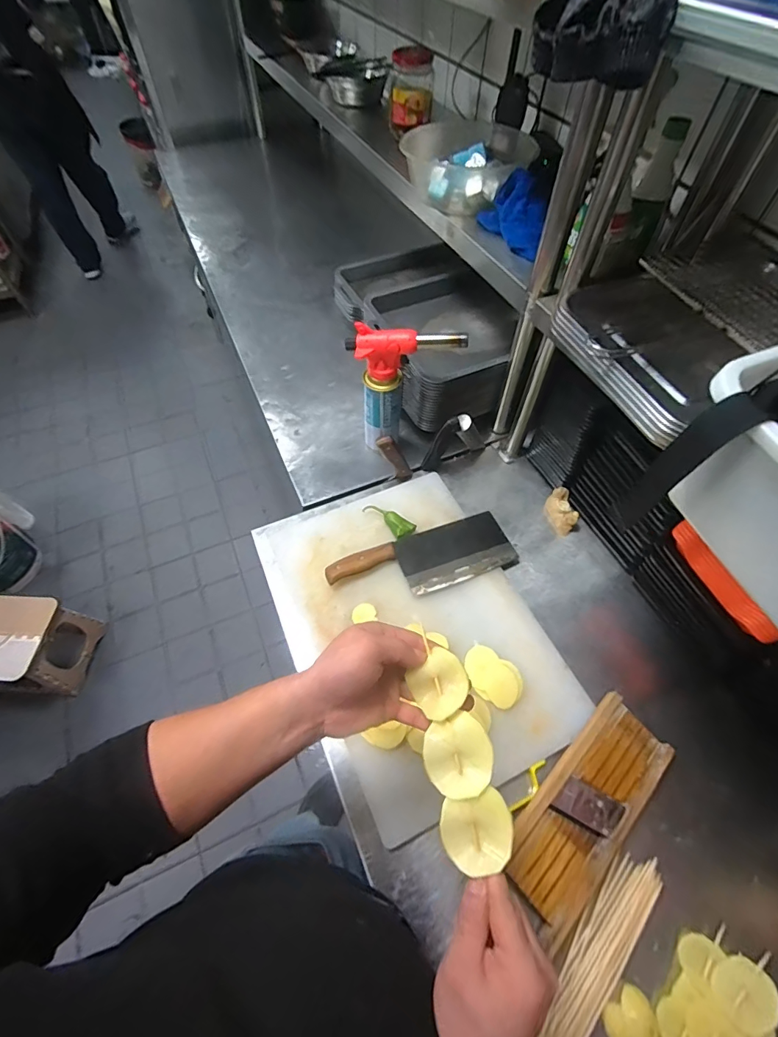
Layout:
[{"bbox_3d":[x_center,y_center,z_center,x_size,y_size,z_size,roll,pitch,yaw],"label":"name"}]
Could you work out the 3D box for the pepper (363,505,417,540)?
[{"bbox_3d":[-0.003,0.008,0.757,0.097,0.031,0.035,28,61,16],"label":"pepper"}]

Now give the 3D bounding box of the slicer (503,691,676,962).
[{"bbox_3d":[0.242,0.350,0.544,0.261,0.025,0.108,-40,79,-24],"label":"slicer"}]

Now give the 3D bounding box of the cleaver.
[{"bbox_3d":[0.059,0.068,0.714,0.300,0.032,0.106,-20,60,-13],"label":"cleaver"}]

